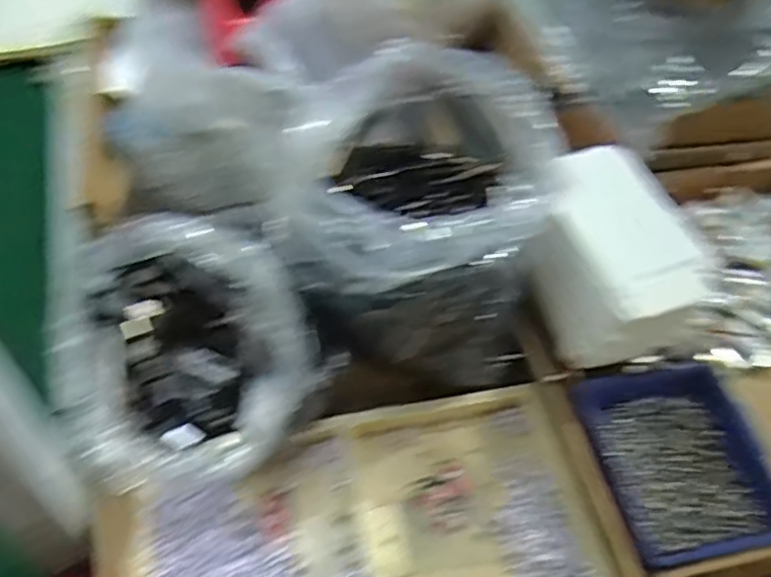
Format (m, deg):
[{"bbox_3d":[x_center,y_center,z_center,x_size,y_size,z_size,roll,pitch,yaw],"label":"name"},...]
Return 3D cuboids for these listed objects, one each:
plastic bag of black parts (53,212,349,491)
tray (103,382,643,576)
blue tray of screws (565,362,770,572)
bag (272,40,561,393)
[{"bbox_3d":[-0.155,0.043,0.510,0.182,0.113,0.185,-27,58,-22],"label":"plastic bag of black parts"},{"bbox_3d":[-0.011,0.186,0.473,0.342,0.046,0.206,-11,54,-12],"label":"tray"},{"bbox_3d":[0.221,0.130,0.507,0.128,0.029,0.144,-12,54,-12],"label":"blue tray of screws"},{"bbox_3d":[0.029,-0.055,0.542,0.196,0.189,0.196,7,52,1],"label":"bag"}]

